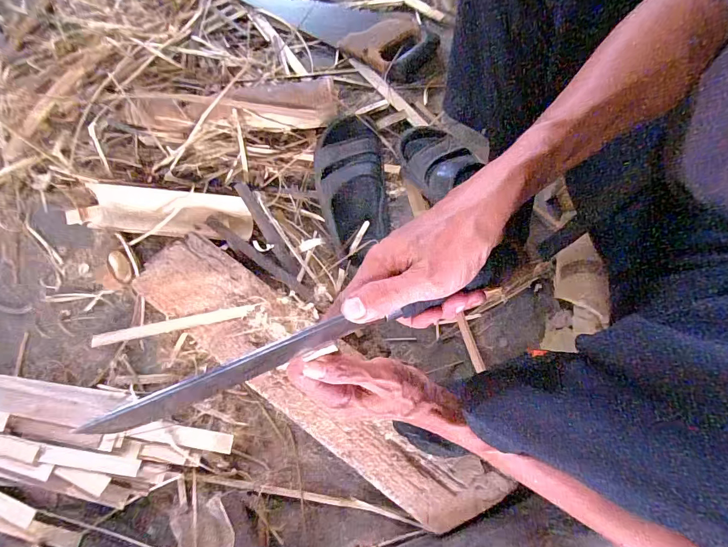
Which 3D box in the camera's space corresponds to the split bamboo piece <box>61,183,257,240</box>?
[{"bbox_3d":[-0.314,-0.093,0.582,0.288,0.035,0.065,4,75,1],"label":"split bamboo piece"}]

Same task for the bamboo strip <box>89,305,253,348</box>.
[{"bbox_3d":[-0.271,0.073,0.551,0.243,0.007,0.017,-11,72,6],"label":"bamboo strip"}]

